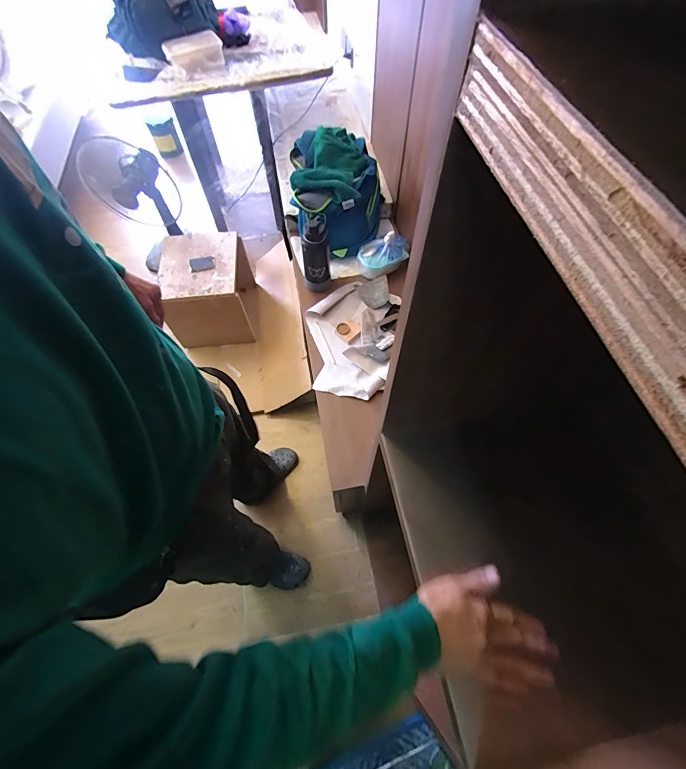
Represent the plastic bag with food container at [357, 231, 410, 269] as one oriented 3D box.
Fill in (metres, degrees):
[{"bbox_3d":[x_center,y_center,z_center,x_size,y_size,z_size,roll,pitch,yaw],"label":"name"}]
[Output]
[{"bbox_3d":[0.143,-0.463,1.279,0.177,0.091,0.094,-2,61,0],"label":"plastic bag with food container"}]

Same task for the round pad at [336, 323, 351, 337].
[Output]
[{"bbox_3d":[0.002,-0.182,1.202,0.047,0.013,0.047,0,61,0],"label":"round pad"}]

